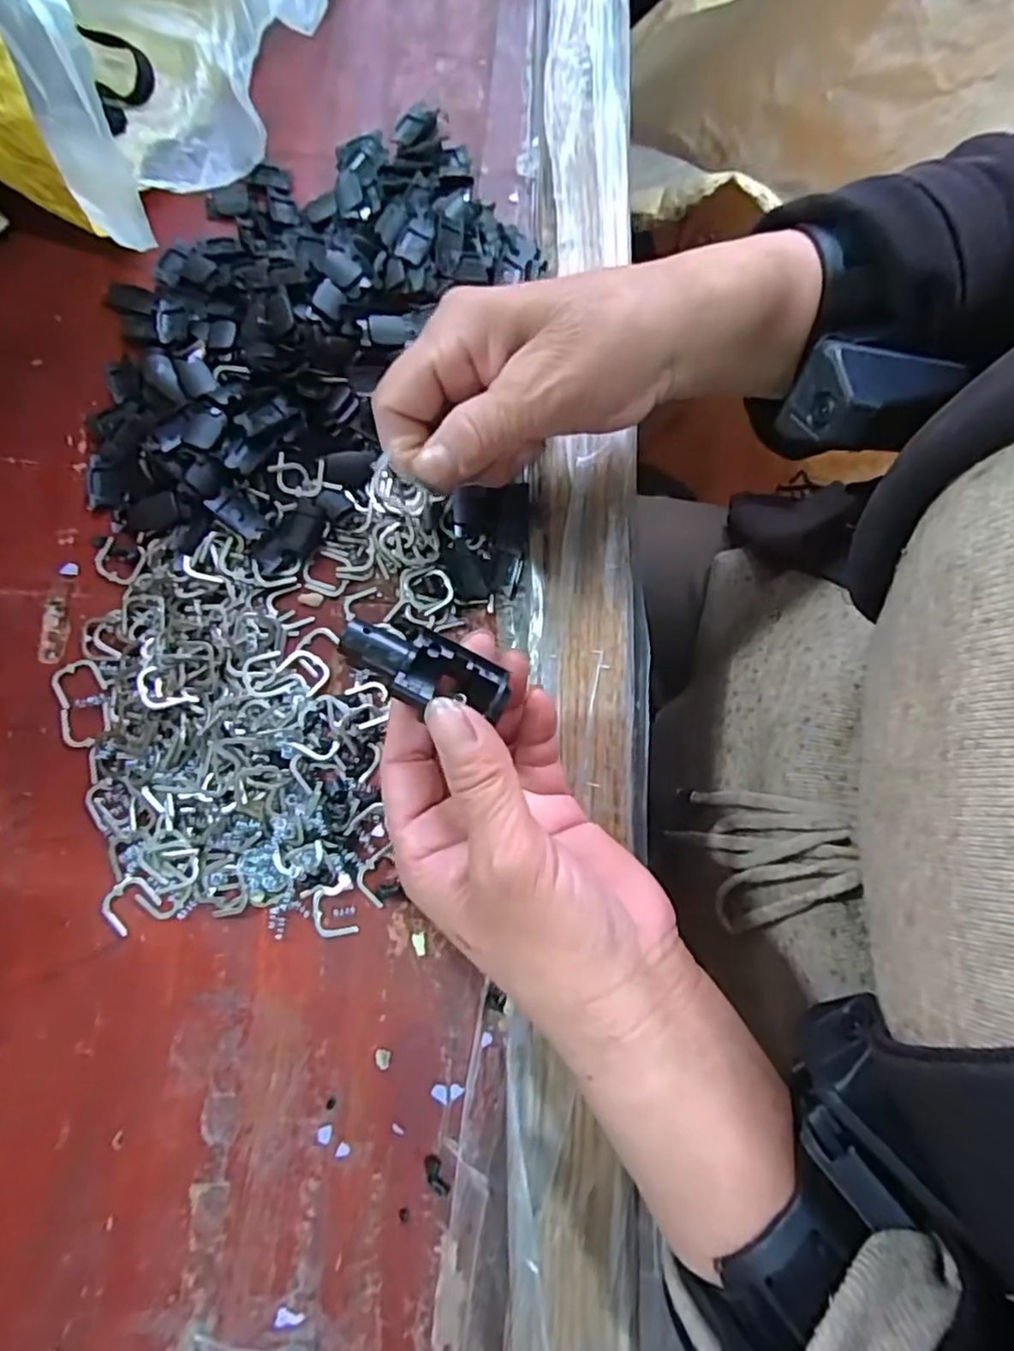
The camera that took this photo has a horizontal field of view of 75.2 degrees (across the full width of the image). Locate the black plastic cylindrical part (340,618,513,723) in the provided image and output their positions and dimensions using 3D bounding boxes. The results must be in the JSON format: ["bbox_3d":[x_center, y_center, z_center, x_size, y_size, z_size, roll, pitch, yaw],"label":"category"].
[{"bbox_3d":[-0.026,-0.003,0.204,0.050,0.019,0.021,20,78,-17],"label":"black plastic cylindrical part"}]

